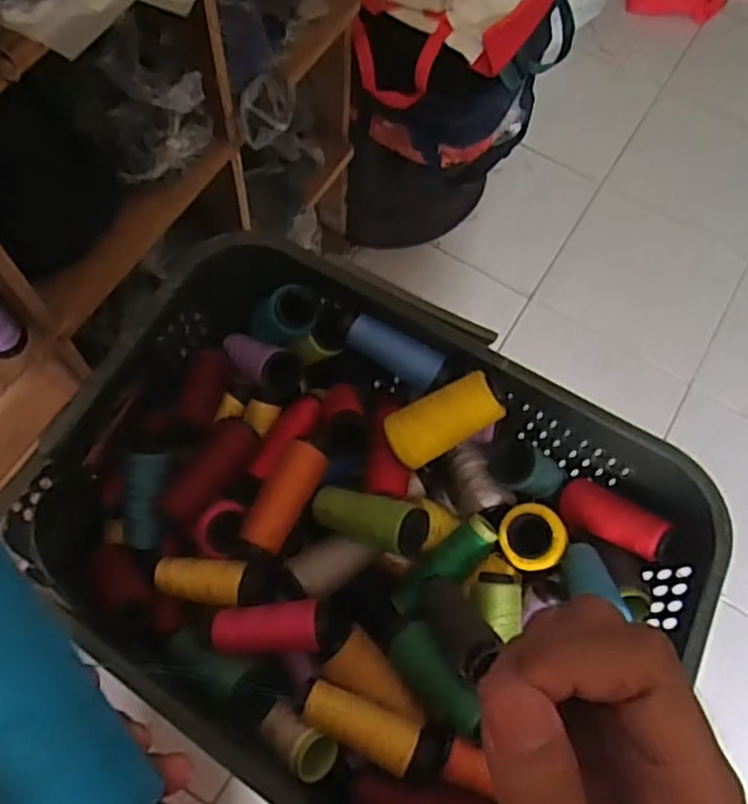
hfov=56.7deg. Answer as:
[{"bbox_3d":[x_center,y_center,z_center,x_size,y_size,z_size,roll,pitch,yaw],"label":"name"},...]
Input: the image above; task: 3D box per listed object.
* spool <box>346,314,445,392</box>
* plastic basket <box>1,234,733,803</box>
[{"bbox_3d":[0.020,-0.049,0.672,0.093,0.030,0.033,27,68,7],"label":"spool"},{"bbox_3d":[0.000,0.117,0.624,0.551,0.150,0.419,32,69,10],"label":"plastic basket"}]

